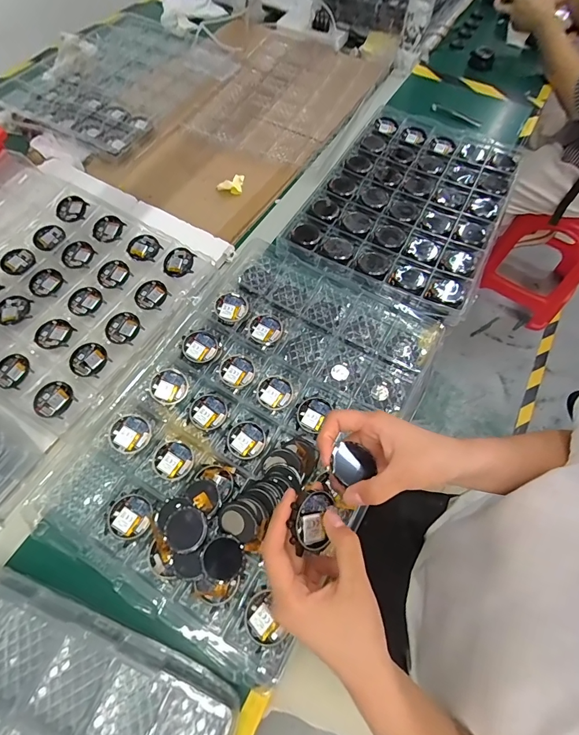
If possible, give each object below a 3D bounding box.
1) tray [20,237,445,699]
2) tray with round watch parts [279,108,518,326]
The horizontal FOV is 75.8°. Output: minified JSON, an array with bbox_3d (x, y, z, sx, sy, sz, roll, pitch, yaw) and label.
[{"bbox_3d":[-0.036,0.048,0.444,0.299,0.030,0.448,28,66,12],"label":"tray"},{"bbox_3d":[0.207,-0.290,0.643,0.292,0.026,0.436,25,65,11],"label":"tray with round watch parts"}]

